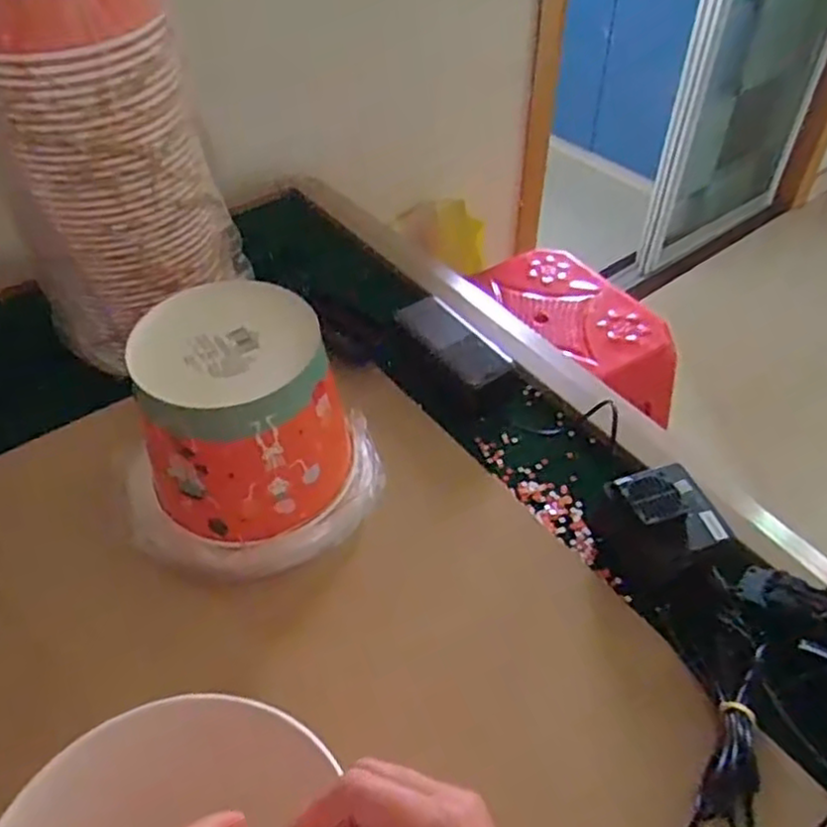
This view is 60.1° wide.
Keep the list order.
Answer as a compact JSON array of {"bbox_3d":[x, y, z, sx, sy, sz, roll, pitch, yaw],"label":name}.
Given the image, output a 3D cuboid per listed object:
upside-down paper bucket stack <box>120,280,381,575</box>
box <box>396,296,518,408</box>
[{"bbox_3d":[-0.114,0.014,0.538,0.163,0.163,0.149,2,46,2],"label":"upside-down paper bucket stack"},{"bbox_3d":[0.039,-0.055,0.685,0.062,0.050,0.130,-27,51,-23],"label":"box"}]

